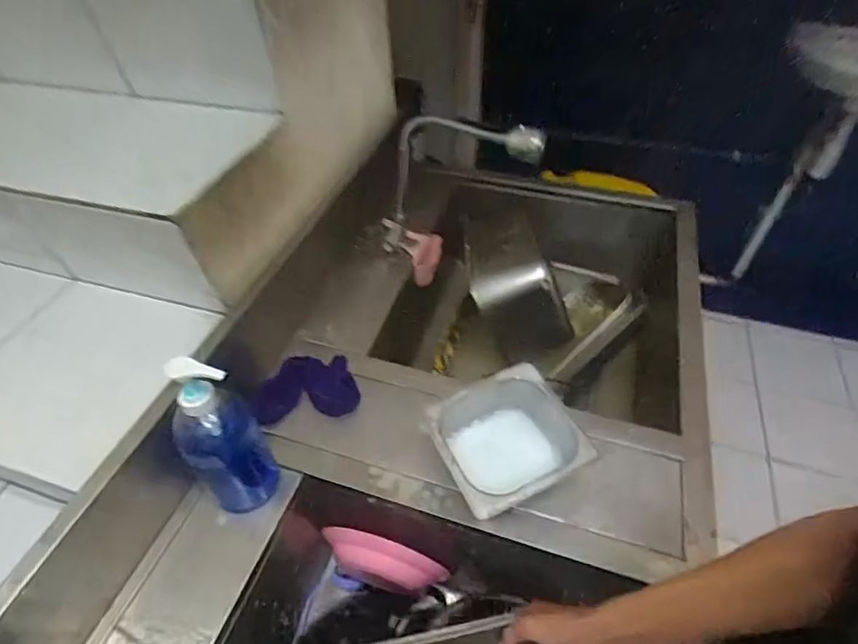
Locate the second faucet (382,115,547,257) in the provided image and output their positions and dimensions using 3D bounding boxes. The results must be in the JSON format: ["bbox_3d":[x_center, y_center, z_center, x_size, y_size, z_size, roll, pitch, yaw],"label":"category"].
[{"bbox_3d":[0.043,-0.223,0.880,0.296,0.299,0.058,25,50,22],"label":"second faucet"}]

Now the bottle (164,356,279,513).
[{"bbox_3d":[-0.246,0.134,0.596,0.090,0.255,0.071,-27,52,-25],"label":"bottle"}]

